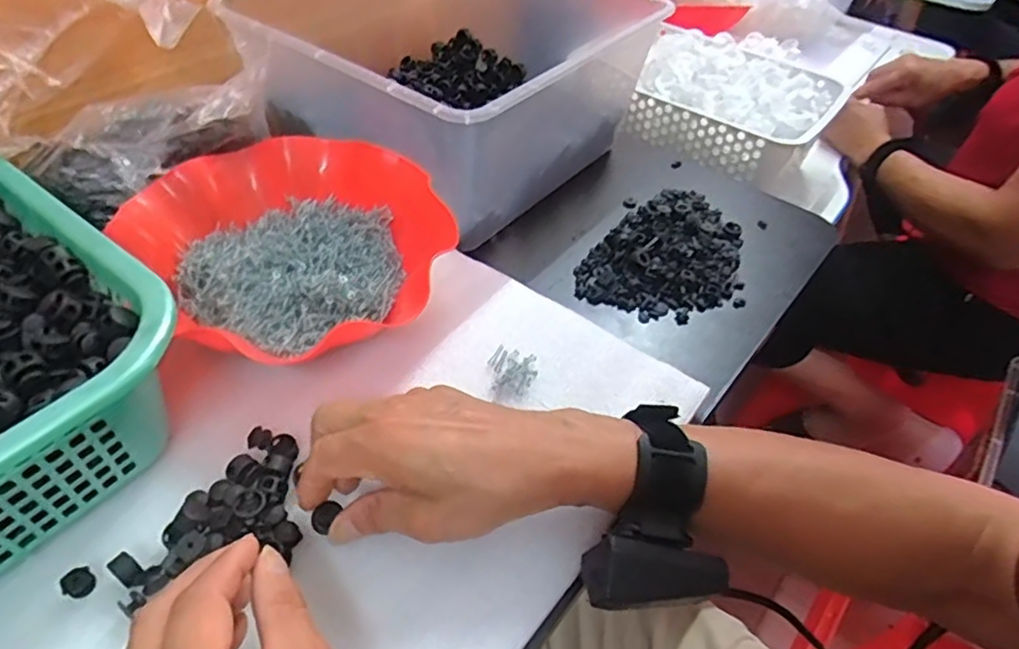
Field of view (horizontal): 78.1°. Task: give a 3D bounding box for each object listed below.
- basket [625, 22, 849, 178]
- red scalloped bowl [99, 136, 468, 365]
[{"bbox_3d":[0.263,-0.276,0.780,0.244,0.070,0.195,28,51,21],"label":"basket"},{"bbox_3d":[-0.158,-0.057,0.461,0.214,0.059,0.195,19,48,13],"label":"red scalloped bowl"}]

